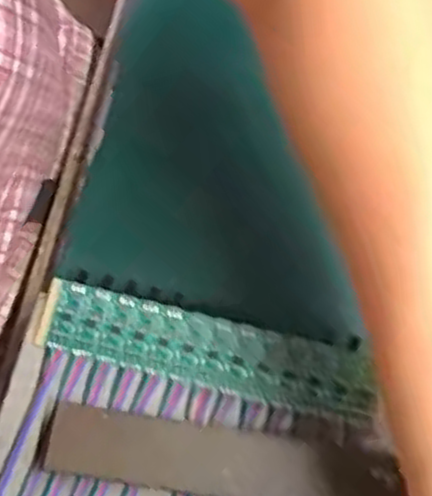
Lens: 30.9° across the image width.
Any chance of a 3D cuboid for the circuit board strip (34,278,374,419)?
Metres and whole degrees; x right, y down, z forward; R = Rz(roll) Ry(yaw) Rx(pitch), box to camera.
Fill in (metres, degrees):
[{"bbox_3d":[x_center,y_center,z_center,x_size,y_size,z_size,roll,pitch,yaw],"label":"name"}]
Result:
[{"bbox_3d":[-0.006,0.048,0.366,0.156,0.005,0.033,14,69,6],"label":"circuit board strip"}]

